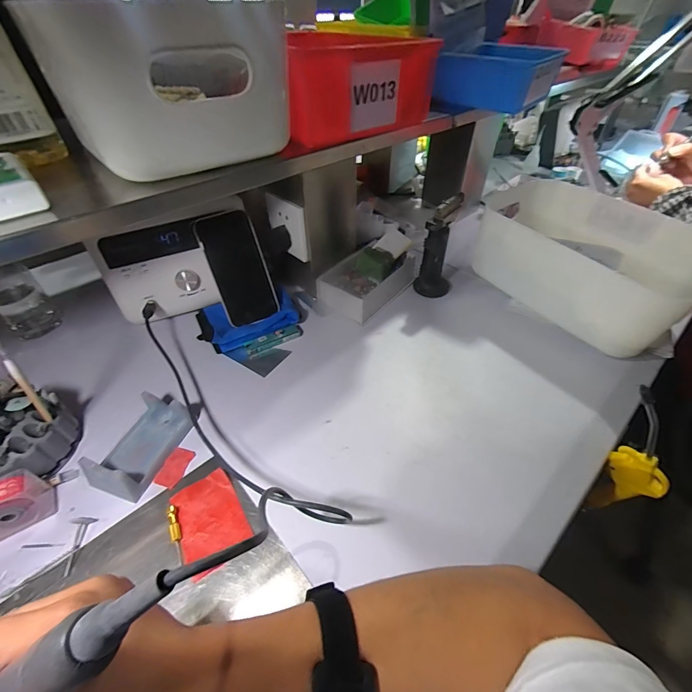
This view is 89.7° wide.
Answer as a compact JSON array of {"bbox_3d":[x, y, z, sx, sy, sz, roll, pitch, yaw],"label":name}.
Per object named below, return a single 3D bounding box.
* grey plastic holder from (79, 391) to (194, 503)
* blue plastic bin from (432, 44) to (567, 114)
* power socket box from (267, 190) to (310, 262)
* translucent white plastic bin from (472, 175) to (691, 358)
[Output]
[{"bbox_3d":[-0.221,0.105,0.375,0.059,0.035,0.103,13,47,14],"label":"grey plastic holder"},{"bbox_3d":[0.245,-0.425,0.551,0.152,0.069,0.135,32,54,29],"label":"blue plastic bin"},{"bbox_3d":[-0.089,-0.180,0.533,0.078,0.086,0.011,33,54,30],"label":"power socket box"},{"bbox_3d":[0.352,-0.133,0.544,0.214,0.126,0.307,-26,50,-23],"label":"translucent white plastic bin"}]

